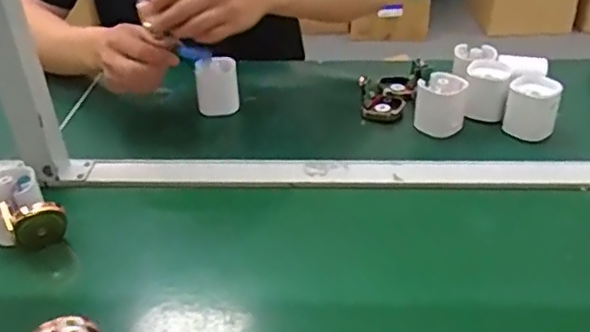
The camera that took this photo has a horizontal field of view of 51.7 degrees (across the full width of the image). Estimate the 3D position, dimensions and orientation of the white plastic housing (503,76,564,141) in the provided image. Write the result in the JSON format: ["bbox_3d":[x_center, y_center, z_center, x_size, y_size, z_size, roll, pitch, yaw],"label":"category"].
[{"bbox_3d":[0.303,-0.070,0.779,0.062,0.073,0.050,13,37,20],"label":"white plastic housing"}]

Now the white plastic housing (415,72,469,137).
[{"bbox_3d":[0.187,-0.079,0.783,0.062,0.063,0.055,8,36,14],"label":"white plastic housing"}]

